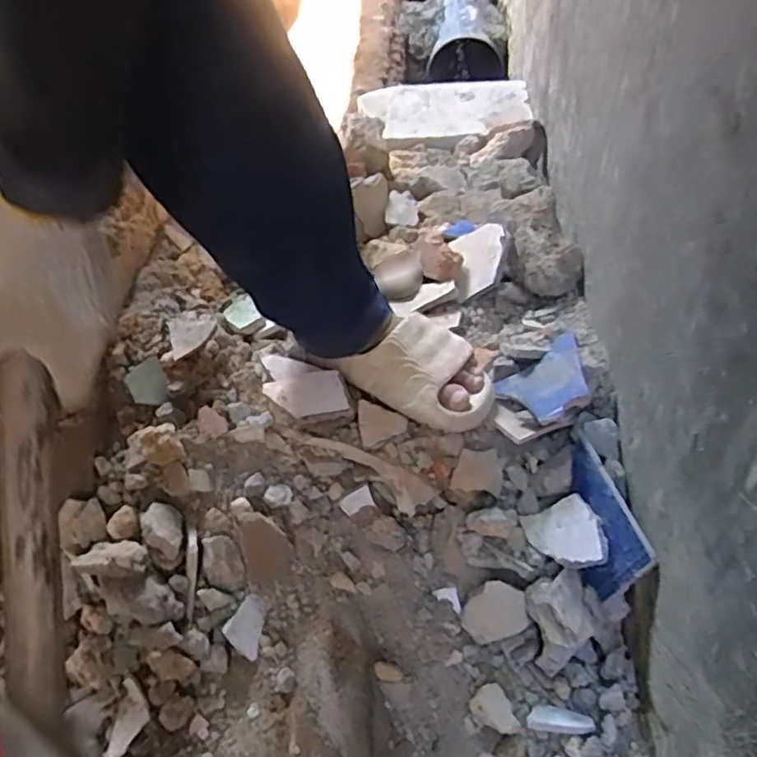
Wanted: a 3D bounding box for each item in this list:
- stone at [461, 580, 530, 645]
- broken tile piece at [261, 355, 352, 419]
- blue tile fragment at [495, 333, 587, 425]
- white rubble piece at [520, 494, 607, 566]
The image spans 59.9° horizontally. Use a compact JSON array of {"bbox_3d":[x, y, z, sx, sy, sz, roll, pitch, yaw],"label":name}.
[{"bbox_3d":[0.130,0.264,0.746,0.073,0.022,0.060,-26,80,1],"label":"stone"},{"bbox_3d":[-0.090,0.004,0.780,0.087,0.013,0.101,-15,52,-8],"label":"broken tile piece"},{"bbox_3d":[0.207,-0.006,0.767,0.123,0.014,0.110,-39,31,-9],"label":"blue tile fragment"},{"bbox_3d":[0.199,0.166,0.698,0.077,0.016,0.082,-42,44,19],"label":"white rubble piece"}]

